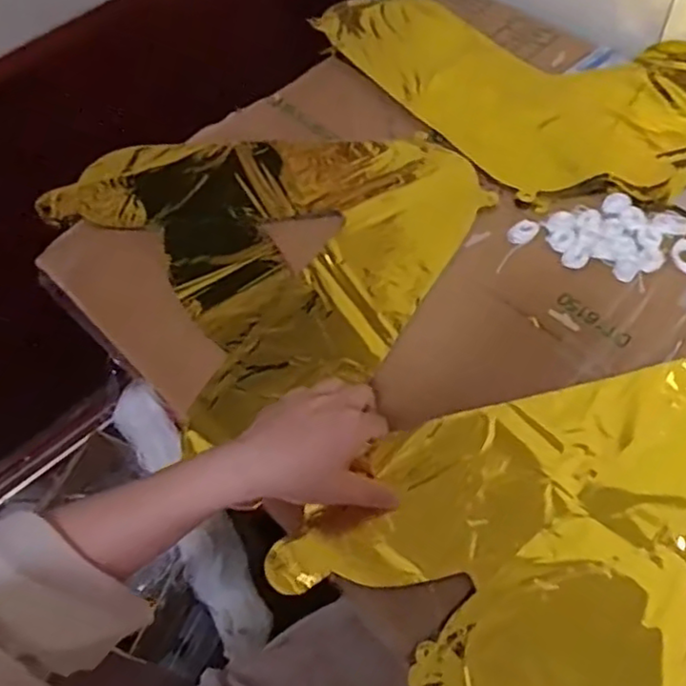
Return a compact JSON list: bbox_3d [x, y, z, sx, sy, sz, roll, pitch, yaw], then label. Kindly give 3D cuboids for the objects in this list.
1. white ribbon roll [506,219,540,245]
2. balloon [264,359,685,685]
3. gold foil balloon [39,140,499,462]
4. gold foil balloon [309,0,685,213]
[{"bbox_3d":[0.151,-0.093,0.565,0.020,0.004,0.027,37,68,24],"label":"white ribbon roll"},{"bbox_3d":[0.179,0.118,0.455,0.402,0.021,0.237,-32,61,-15],"label":"balloon"},{"bbox_3d":[-0.052,-0.107,0.609,0.328,0.014,0.336,-29,60,-13],"label":"gold foil balloon"},{"bbox_3d":[0.176,-0.277,0.673,0.239,0.024,0.406,-34,61,-15],"label":"gold foil balloon"}]

